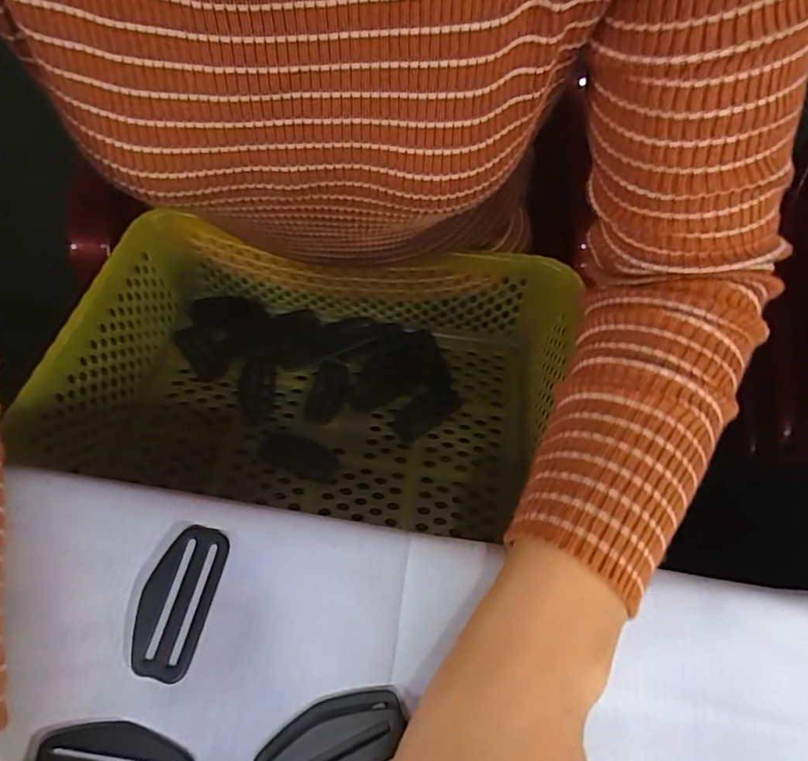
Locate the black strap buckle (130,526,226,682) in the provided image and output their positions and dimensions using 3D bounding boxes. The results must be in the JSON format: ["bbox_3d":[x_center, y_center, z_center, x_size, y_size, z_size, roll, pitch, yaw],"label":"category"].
[{"bbox_3d":[-0.097,0.092,0.239,0.031,0.004,0.060,12,63,3],"label":"black strap buckle"}]

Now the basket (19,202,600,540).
[{"bbox_3d":[-0.058,-0.007,0.429,0.337,0.092,0.225,8,64,1],"label":"basket"}]

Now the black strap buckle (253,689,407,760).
[{"bbox_3d":[-0.028,0.143,0.216,0.059,0.007,0.034,-21,66,-13],"label":"black strap buckle"}]

